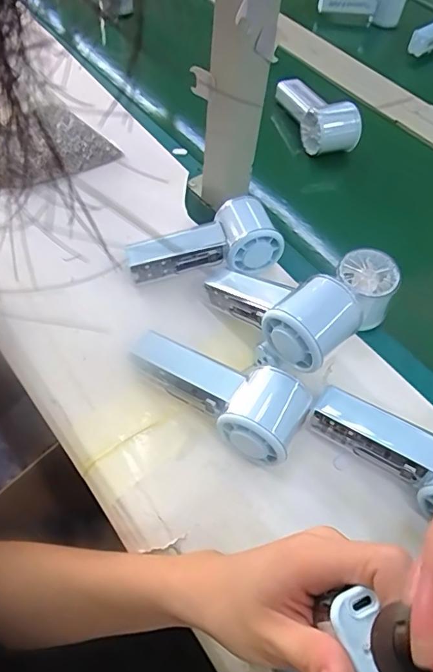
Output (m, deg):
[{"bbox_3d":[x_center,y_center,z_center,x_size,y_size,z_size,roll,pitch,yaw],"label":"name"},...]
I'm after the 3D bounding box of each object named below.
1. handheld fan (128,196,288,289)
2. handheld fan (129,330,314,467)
[{"bbox_3d":[-0.015,-0.087,0.465,0.139,0.045,0.067,-20,60,-17],"label":"handheld fan"},{"bbox_3d":[-0.005,0.040,0.387,0.151,0.055,0.057,27,58,13],"label":"handheld fan"}]

